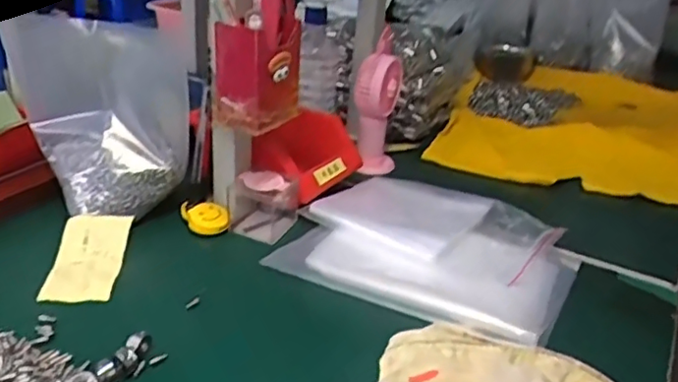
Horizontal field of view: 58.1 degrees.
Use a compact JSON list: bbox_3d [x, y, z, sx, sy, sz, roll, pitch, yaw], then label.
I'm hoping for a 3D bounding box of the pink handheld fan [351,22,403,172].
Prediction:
[{"bbox_3d":[0.048,-0.107,0.799,0.061,0.168,0.063,6,27,1],"label":"pink handheld fan"}]

